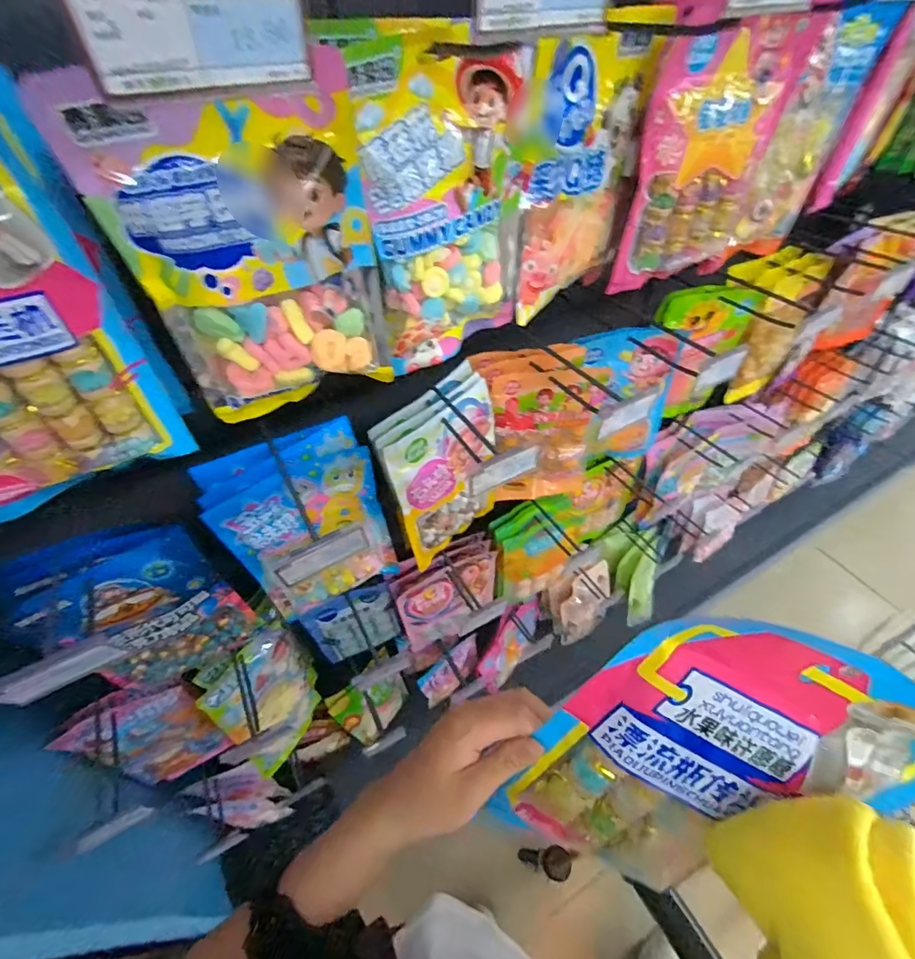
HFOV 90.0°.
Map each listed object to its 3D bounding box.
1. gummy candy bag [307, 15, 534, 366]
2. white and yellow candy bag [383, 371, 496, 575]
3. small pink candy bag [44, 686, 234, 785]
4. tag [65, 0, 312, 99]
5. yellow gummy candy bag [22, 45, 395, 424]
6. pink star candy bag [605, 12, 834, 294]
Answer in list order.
[{"bbox_3d":[-0.003,-0.215,0.382,0.154,0.235,0.022,-31,54,-22],"label":"gummy candy bag"},{"bbox_3d":[-0.011,0.003,0.625,0.037,0.229,0.172,35,59,29],"label":"white and yellow candy bag"},{"bbox_3d":[-0.443,0.396,0.690,0.133,0.246,0.046,-22,51,-15],"label":"small pink candy bag"},{"bbox_3d":[-0.094,-0.167,0.166,0.077,0.038,0.007,-21,61,-17],"label":"tag"},{"bbox_3d":[-0.138,-0.146,0.332,0.161,0.214,0.029,-19,51,-13],"label":"yellow gummy candy bag"},{"bbox_3d":[0.262,-0.331,0.487,0.156,0.216,0.041,-22,51,-15],"label":"pink star candy bag"}]

